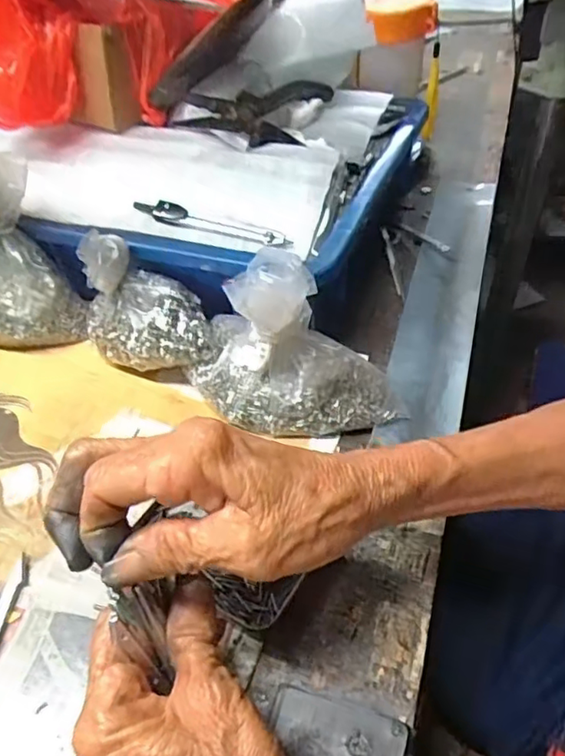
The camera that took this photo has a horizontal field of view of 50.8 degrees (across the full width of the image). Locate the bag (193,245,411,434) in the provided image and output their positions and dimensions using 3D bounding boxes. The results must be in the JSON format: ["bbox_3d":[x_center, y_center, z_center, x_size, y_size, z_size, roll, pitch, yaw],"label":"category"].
[{"bbox_3d":[0.011,-0.024,0.354,0.133,0.095,0.067,15,48,18],"label":"bag"}]

